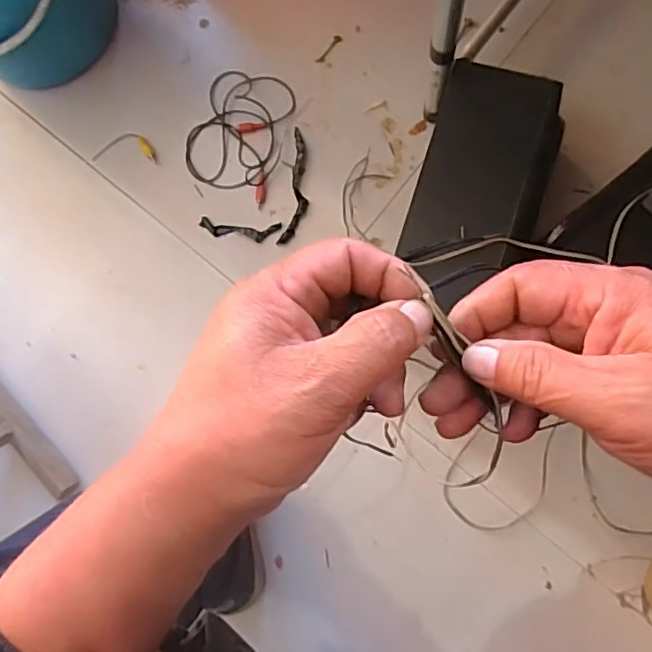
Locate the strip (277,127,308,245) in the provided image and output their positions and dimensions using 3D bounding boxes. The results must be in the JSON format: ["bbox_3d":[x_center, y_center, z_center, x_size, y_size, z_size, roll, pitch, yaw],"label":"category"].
[{"bbox_3d":[-0.036,-0.177,0.771,0.029,0.007,0.149,8,85,7],"label":"strip"}]

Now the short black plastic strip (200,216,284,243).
[{"bbox_3d":[-0.111,-0.124,0.772,0.106,0.004,0.027,6,84,7],"label":"short black plastic strip"}]

